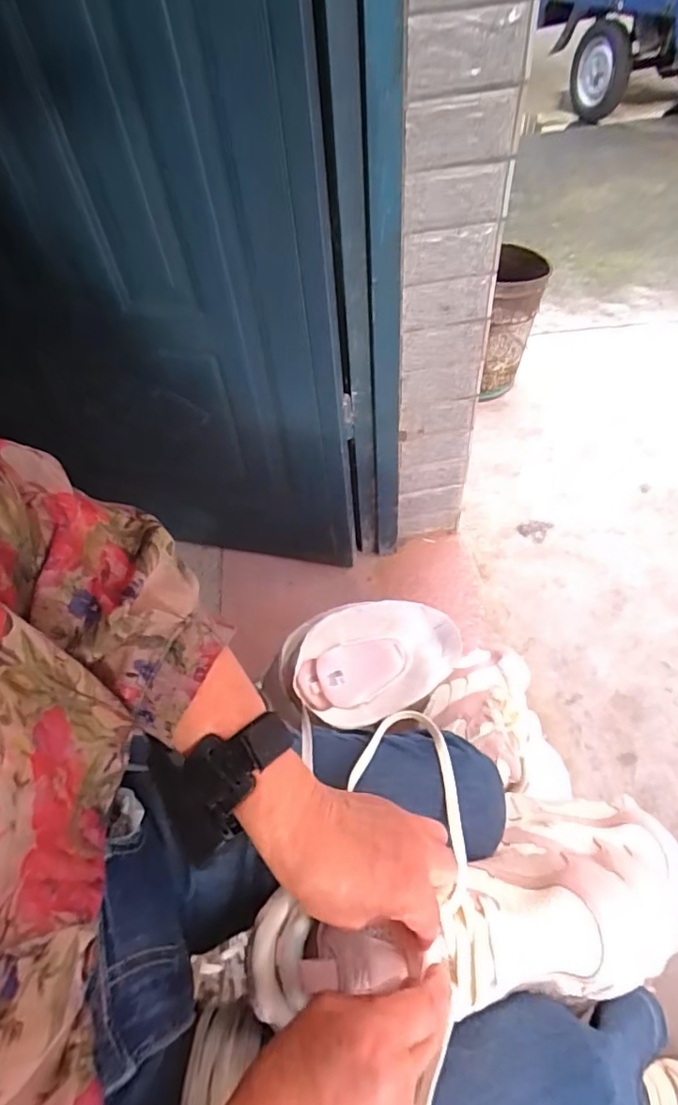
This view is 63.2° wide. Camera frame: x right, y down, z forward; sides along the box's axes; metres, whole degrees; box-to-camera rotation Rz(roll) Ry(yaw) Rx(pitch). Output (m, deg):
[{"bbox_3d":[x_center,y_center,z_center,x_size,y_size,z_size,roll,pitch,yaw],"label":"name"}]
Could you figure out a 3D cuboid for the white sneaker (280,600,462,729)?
[{"bbox_3d":[0.049,0.141,0.722,0.232,0.088,0.144,-14,51,-5],"label":"white sneaker"}]

